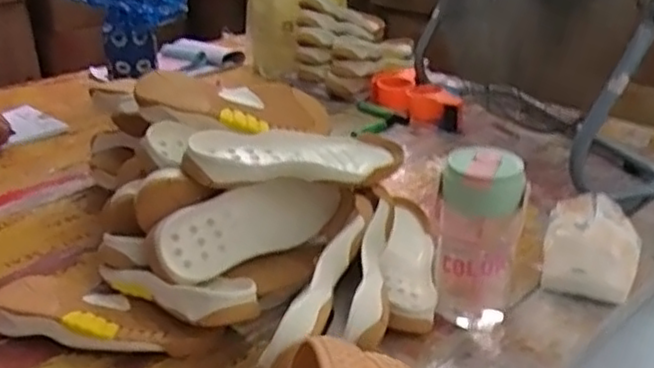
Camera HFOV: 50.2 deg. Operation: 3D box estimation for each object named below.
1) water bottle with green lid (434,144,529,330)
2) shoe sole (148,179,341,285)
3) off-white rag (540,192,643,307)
[{"bbox_3d":[0.164,0.069,0.767,0.091,0.206,0.088,6,26,11],"label":"water bottle with green lid"},{"bbox_3d":[-0.083,0.046,0.792,0.234,0.085,0.029,-15,5,-32],"label":"shoe sole"},{"bbox_3d":[0.315,0.071,0.829,0.099,0.083,0.150,9,26,19],"label":"off-white rag"}]

